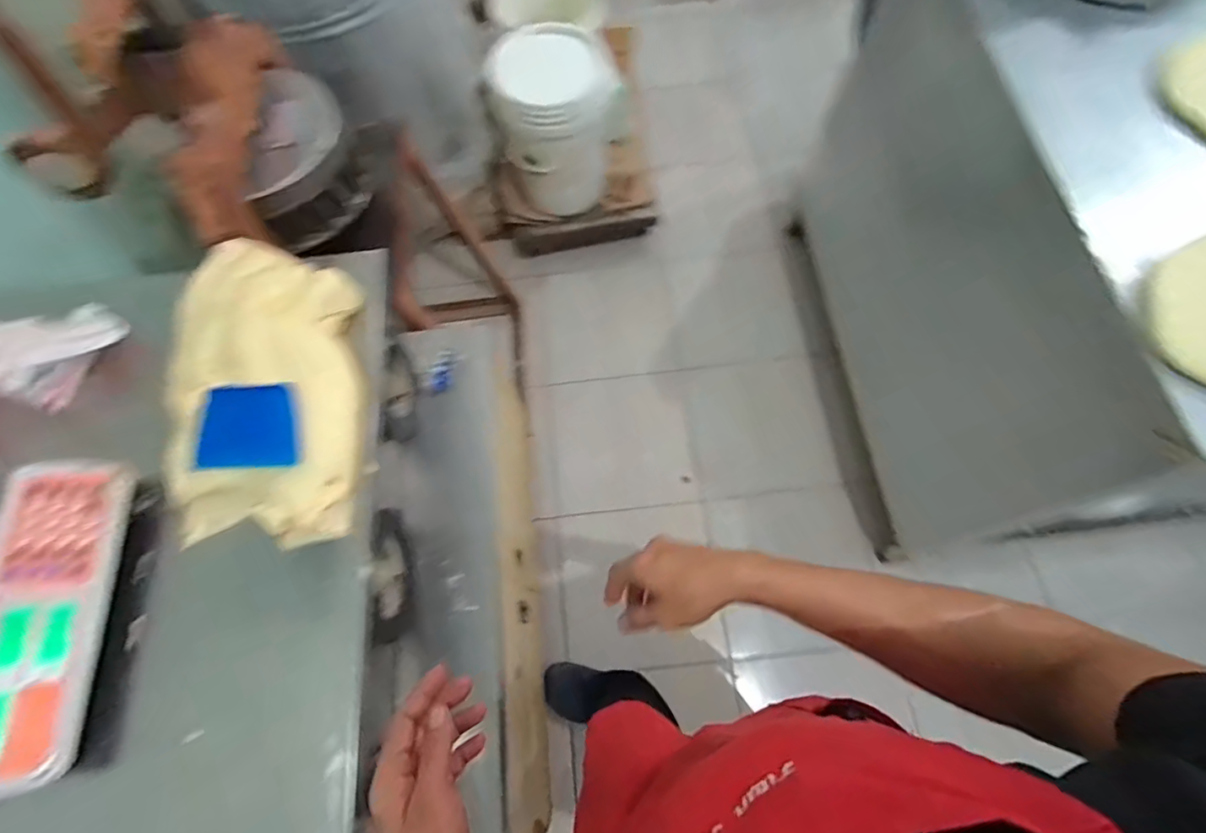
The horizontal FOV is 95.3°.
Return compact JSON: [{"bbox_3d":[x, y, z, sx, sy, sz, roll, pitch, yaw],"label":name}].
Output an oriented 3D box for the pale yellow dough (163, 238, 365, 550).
[{"bbox_3d":[-0.426,-0.048,0.688,0.221,0.072,0.418,-11,68,-2],"label":"pale yellow dough"}]

